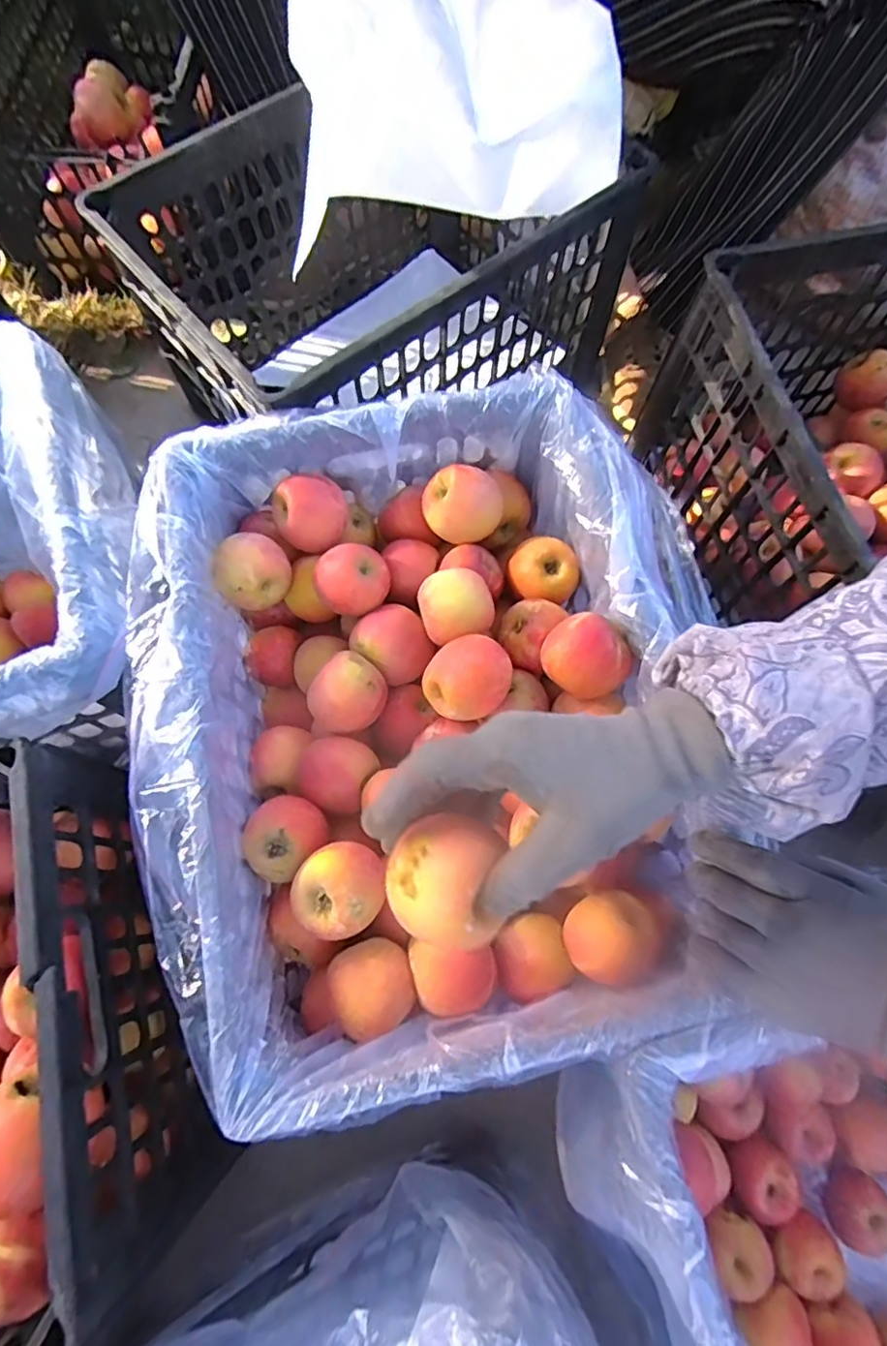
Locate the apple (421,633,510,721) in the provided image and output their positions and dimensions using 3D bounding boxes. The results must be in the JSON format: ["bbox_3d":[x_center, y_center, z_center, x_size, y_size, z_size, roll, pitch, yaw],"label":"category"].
[{"bbox_3d":[0.018,0.007,0.451,0.059,0.050,0.061,1,69,-2],"label":"apple"}]

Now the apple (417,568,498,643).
[{"bbox_3d":[0.010,-0.050,0.476,0.063,0.050,0.048,-6,70,-5],"label":"apple"}]

